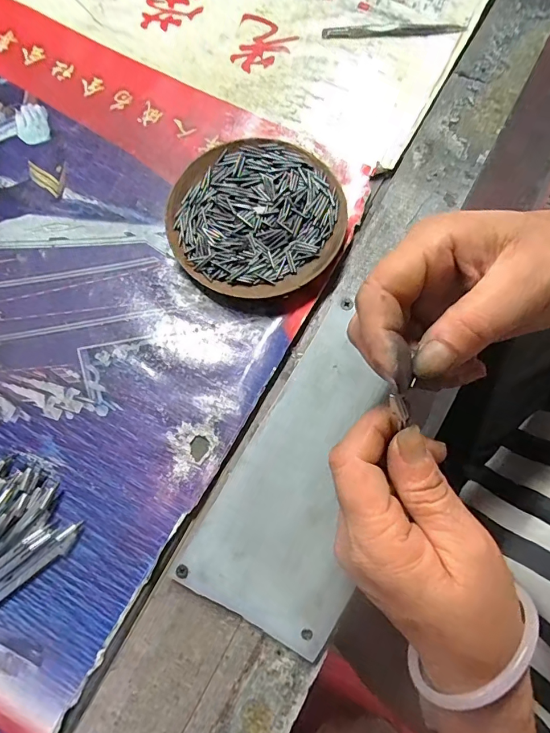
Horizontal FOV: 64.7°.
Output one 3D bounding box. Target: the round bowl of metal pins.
[{"bbox_3d":[-0.013,-0.100,0.297,0.114,0.016,0.112,0,77,1],"label":"round bowl of metal pins"}]

